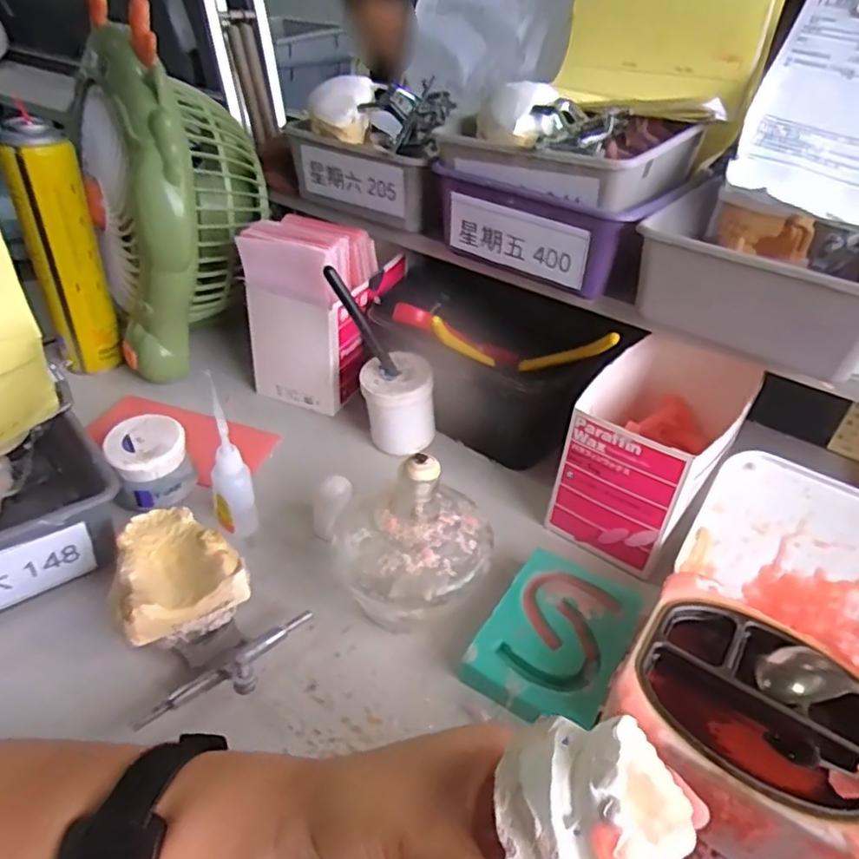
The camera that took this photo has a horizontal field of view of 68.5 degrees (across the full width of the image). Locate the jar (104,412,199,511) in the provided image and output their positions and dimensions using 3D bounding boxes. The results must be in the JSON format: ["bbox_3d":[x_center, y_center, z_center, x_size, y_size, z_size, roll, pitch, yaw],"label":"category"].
[{"bbox_3d":[-0.194,0.022,0.436,0.053,0.045,0.047,-22,44,-30],"label":"jar"}]

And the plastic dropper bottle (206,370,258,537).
[{"bbox_3d":[-0.131,0.021,0.409,0.025,0.111,0.023,-10,39,-18],"label":"plastic dropper bottle"}]

